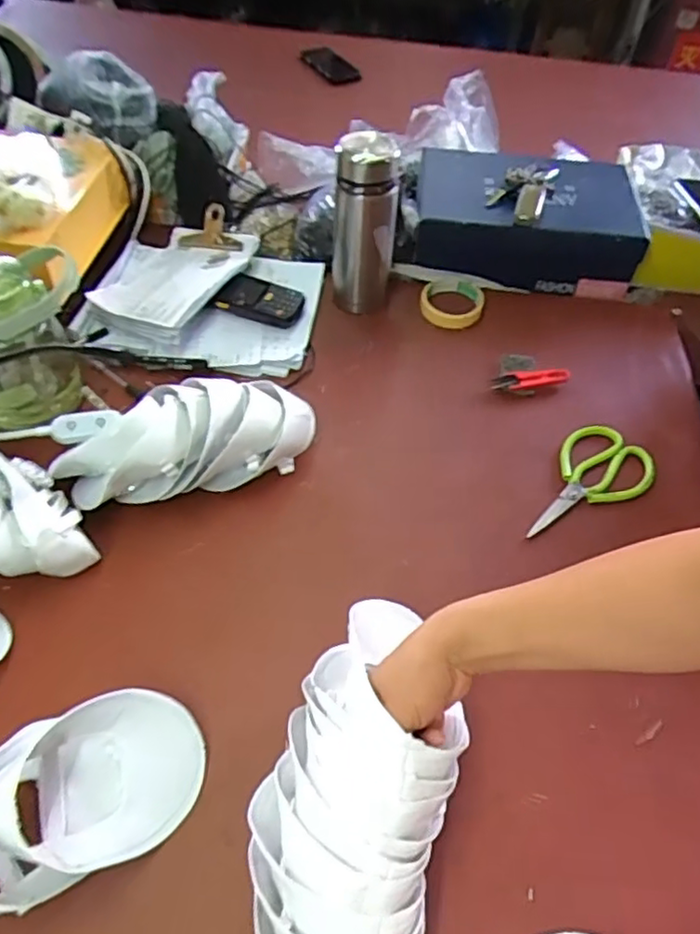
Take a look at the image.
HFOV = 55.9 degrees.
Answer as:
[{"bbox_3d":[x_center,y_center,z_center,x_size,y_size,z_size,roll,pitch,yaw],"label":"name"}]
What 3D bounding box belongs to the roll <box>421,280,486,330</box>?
[{"bbox_3d":[0.148,-0.238,0.957,0.087,0.029,0.087,3,51,-1],"label":"roll"}]

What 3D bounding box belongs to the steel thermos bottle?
[{"bbox_3d":[0.020,-0.330,0.897,0.081,0.227,0.085,-1,52,-5],"label":"steel thermos bottle"}]

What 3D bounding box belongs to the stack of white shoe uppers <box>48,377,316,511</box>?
[{"bbox_3d":[-0.174,-0.028,0.723,0.263,0.093,0.100,-12,53,-13],"label":"stack of white shoe uppers"}]

